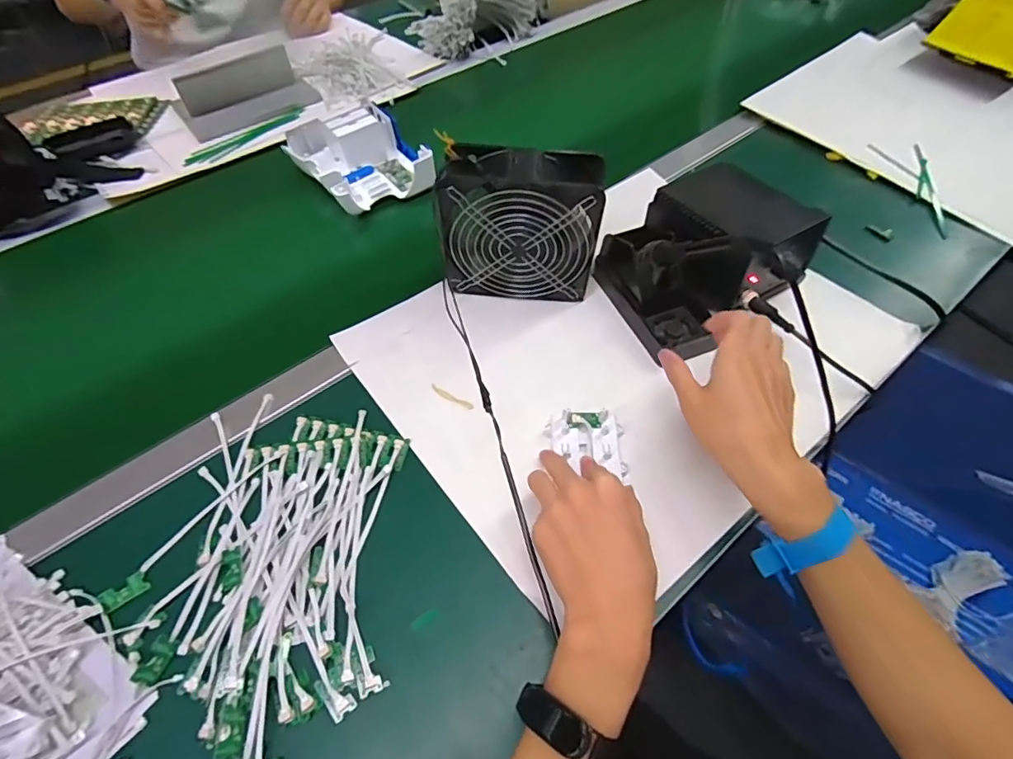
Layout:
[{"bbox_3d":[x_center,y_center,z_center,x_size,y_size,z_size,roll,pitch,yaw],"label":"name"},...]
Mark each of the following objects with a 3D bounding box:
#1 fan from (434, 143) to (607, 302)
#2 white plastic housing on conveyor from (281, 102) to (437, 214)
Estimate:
[{"bbox_3d":[0.014,-0.154,0.516,0.154,0.145,0.058,3,56,2],"label":"fan"},{"bbox_3d":[-0.200,-0.304,0.672,0.140,0.051,0.174,-33,62,-20],"label":"white plastic housing on conveyor"}]

